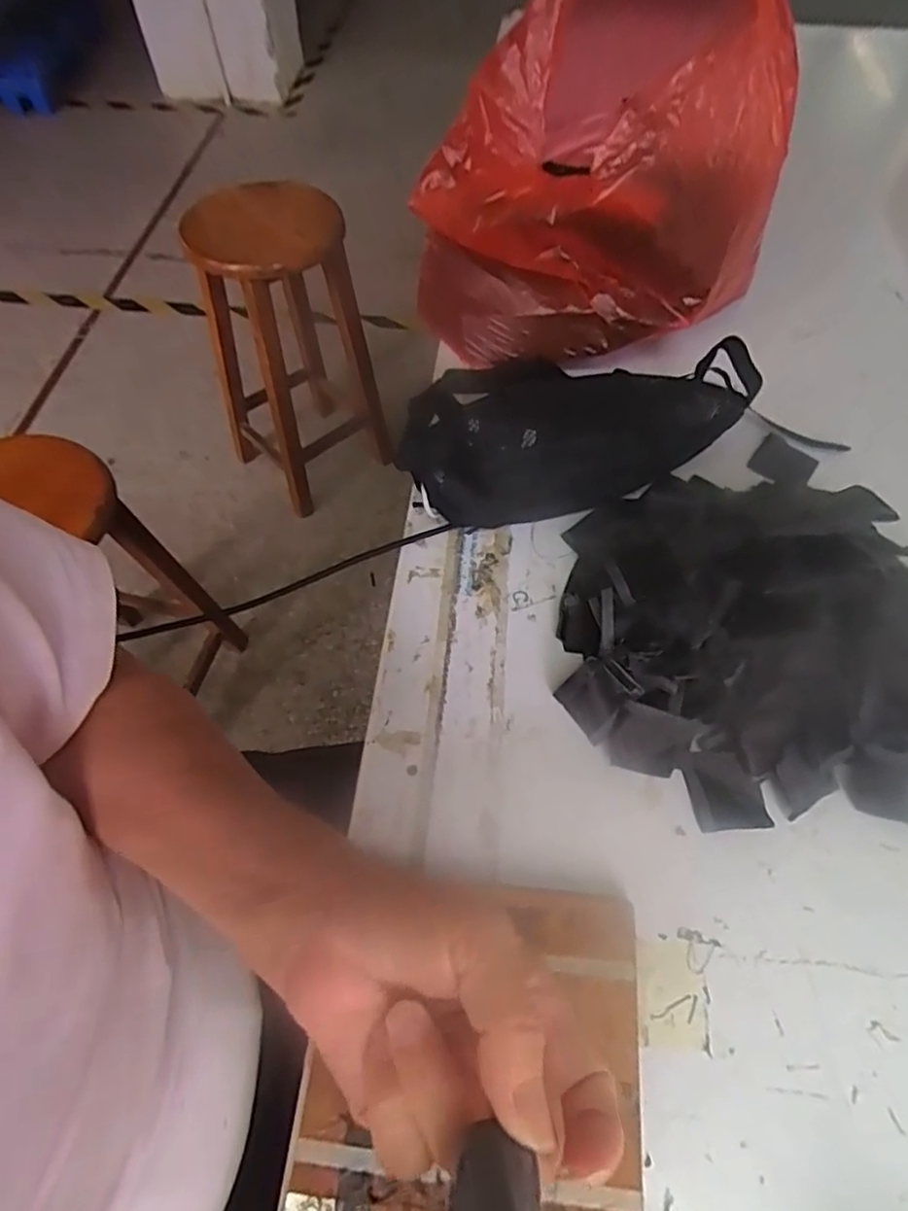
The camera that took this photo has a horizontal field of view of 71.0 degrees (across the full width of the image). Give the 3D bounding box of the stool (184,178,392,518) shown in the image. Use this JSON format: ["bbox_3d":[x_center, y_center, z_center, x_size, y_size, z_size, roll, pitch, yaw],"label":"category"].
[{"bbox_3d":[-0.343,-0.543,1.407,0.312,0.621,0.301,-39,66,-21],"label":"stool"}]

